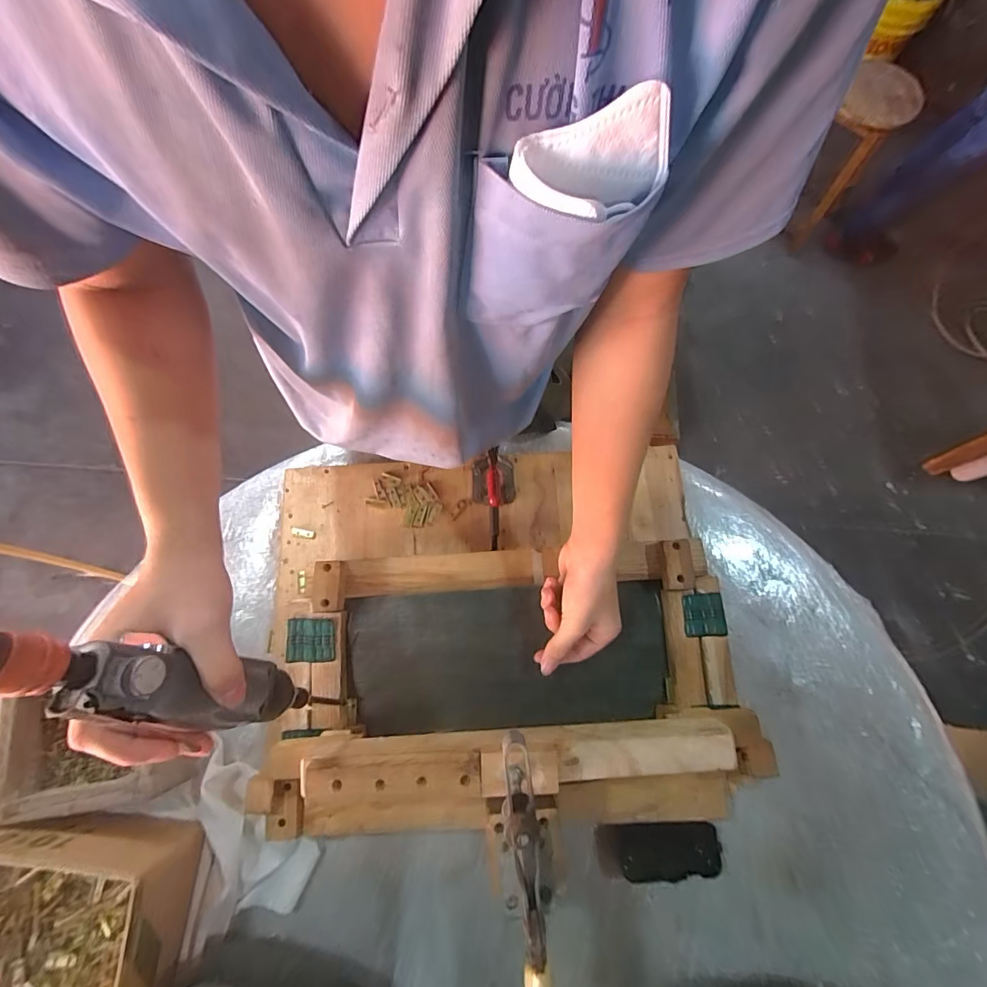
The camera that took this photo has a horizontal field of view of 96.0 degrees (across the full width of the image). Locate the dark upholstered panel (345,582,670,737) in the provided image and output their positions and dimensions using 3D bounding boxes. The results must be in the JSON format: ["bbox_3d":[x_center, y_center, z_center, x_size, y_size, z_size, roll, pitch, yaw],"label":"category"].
[{"bbox_3d":[0.015,0.179,0.494,0.356,0.028,0.142,-3,76,-2],"label":"dark upholstered panel"}]

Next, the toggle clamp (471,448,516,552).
[{"bbox_3d":[0.002,0.005,0.562,0.056,0.063,0.123,-3,75,-1],"label":"toggle clamp"}]

